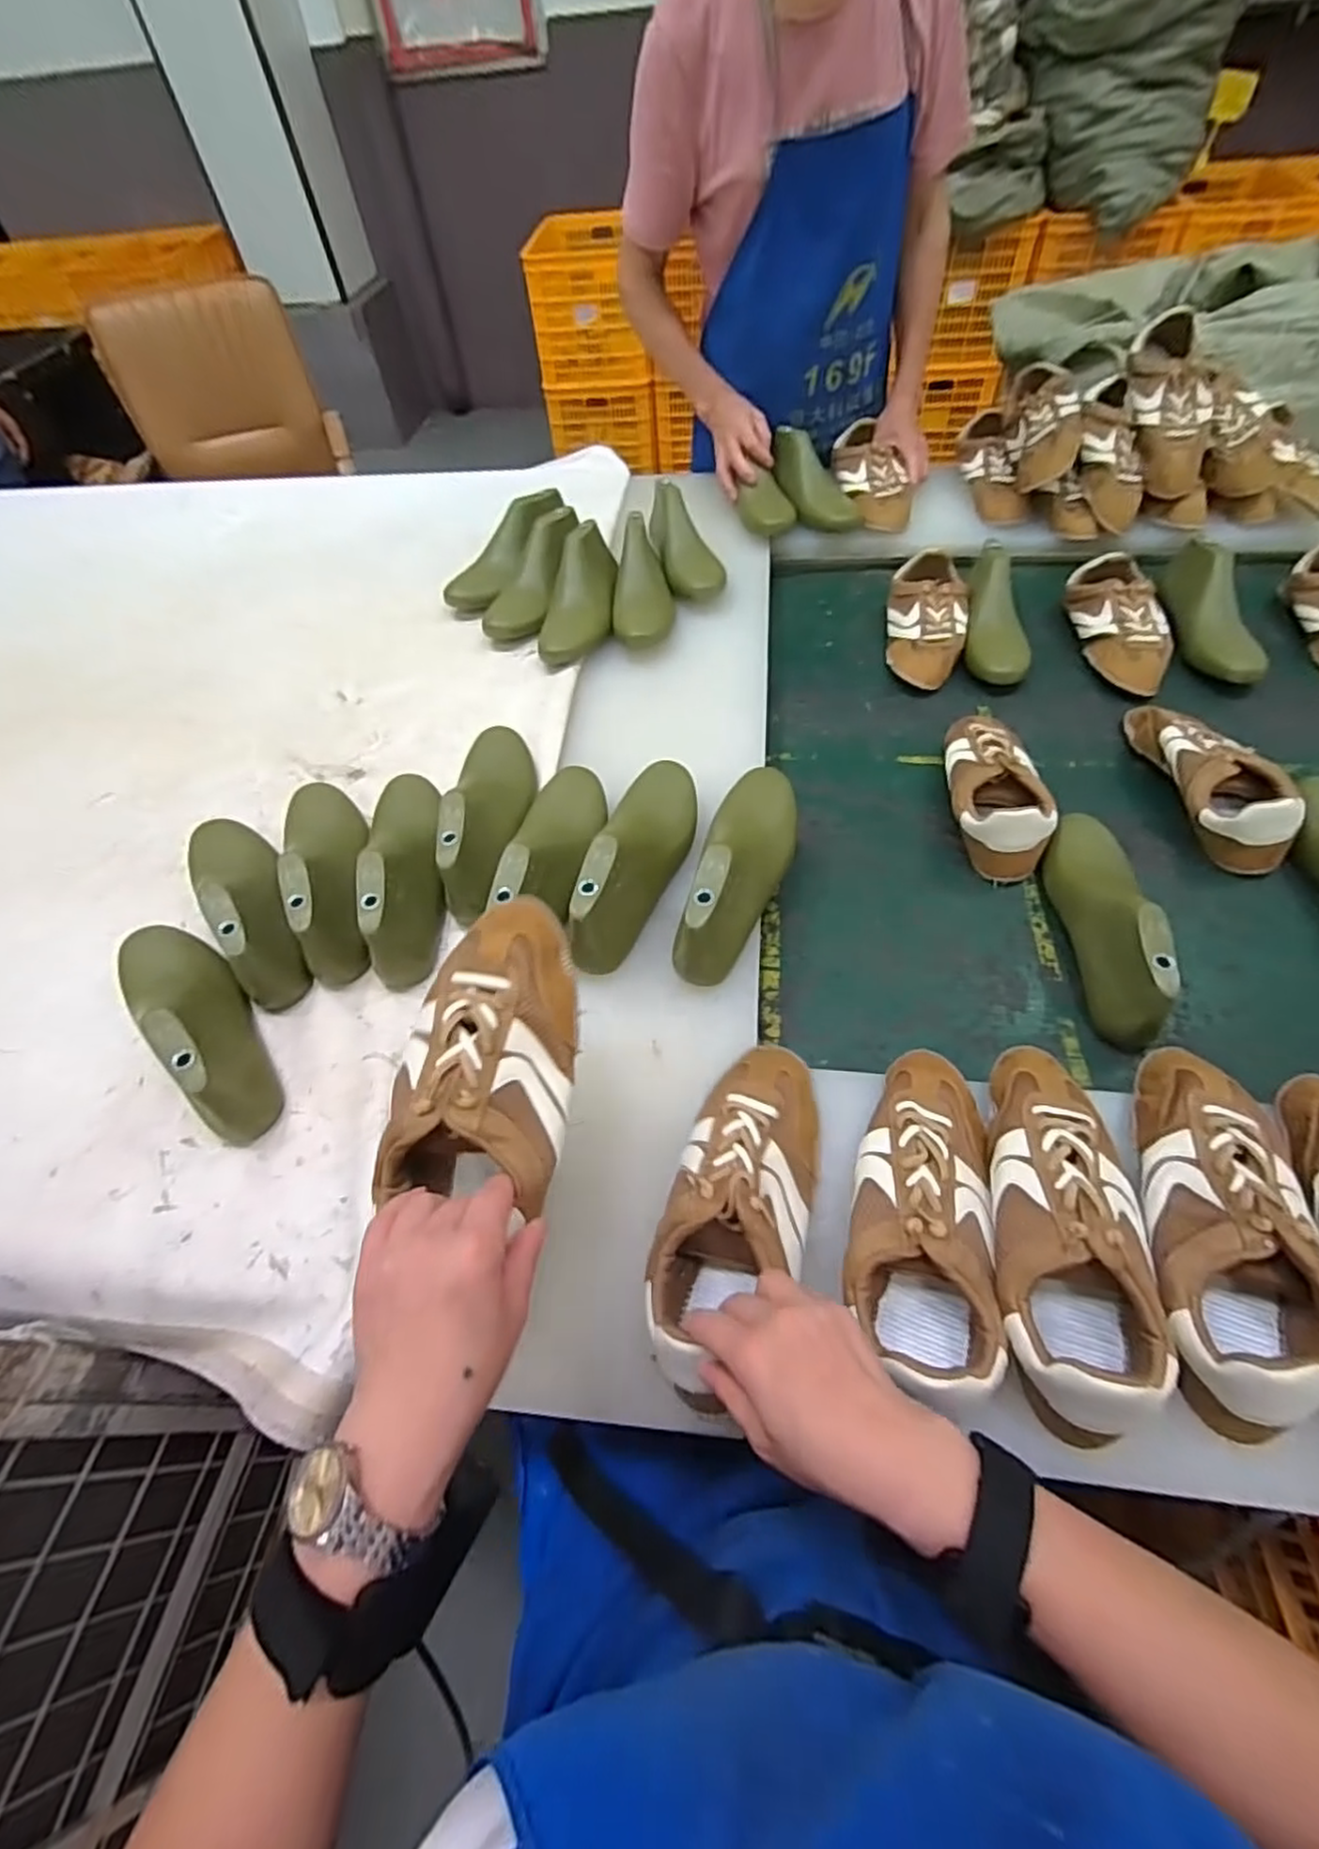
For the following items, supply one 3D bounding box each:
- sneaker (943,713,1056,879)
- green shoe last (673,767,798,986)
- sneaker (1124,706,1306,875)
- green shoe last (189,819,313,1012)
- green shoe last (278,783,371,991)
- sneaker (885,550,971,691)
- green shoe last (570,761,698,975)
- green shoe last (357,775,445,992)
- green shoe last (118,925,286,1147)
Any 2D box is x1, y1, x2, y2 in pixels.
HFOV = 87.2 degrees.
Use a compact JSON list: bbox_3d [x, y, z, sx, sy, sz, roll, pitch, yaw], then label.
[{"bbox_3d":[0.352,-0.151,0.730,0.095,0.067,0.215,2,56,7],"label":"sneaker"},{"bbox_3d":[0.077,-0.064,0.621,0.077,0.081,0.248,10,56,12],"label":"green shoe last"},{"bbox_3d":[0.573,-0.162,0.718,0.093,0.066,0.235,-3,55,3],"label":"sneaker"},{"bbox_3d":[-0.393,-0.035,0.653,0.075,0.088,0.244,-34,59,-18],"label":"green shoe last"},{"bbox_3d":[-0.322,-0.063,0.664,0.078,0.094,0.237,-21,56,-10],"label":"green shoe last"},{"bbox_3d":[0.352,-0.397,0.909,0.099,0.072,0.214,7,56,10],"label":"sneaker"},{"bbox_3d":[-0.018,-0.070,0.636,0.073,0.085,0.241,10,56,12],"label":"green shoe last"},{"bbox_3d":[-0.241,-0.065,0.660,0.067,0.093,0.246,-15,56,-4],"label":"green shoe last"},{"bbox_3d":[-0.391,0.069,0.579,0.239,0.089,0.072,36,67,26],"label":"green shoe last"}]

